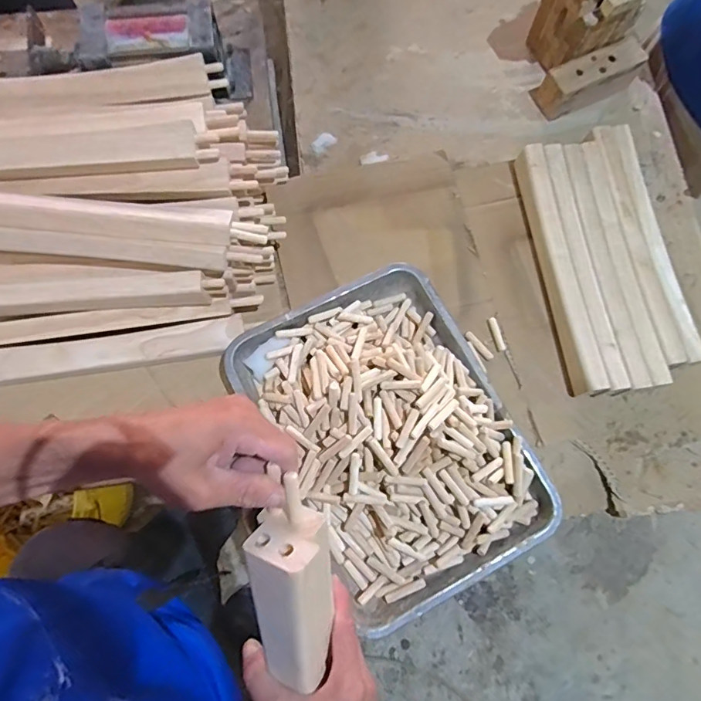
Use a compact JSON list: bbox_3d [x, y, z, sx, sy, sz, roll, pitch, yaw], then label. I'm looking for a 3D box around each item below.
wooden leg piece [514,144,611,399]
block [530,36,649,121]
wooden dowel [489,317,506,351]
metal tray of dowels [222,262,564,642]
[{"bbox_3d":[0.292,-0.119,0.686,0.039,0.045,0.369,-9,77,-4],"label":"wooden leg piece"},{"bbox_3d":[0.381,-0.433,0.765,0.171,0.056,0.064,-25,78,-7],"label":"block"},{"bbox_3d":[0.208,-0.023,0.681,0.011,0.008,0.050,-16,78,-3],"label":"wooden dowel"},{"bbox_3d":[0.050,0.103,0.608,0.298,0.095,0.395,-30,79,-8],"label":"metal tray of dowels"}]

